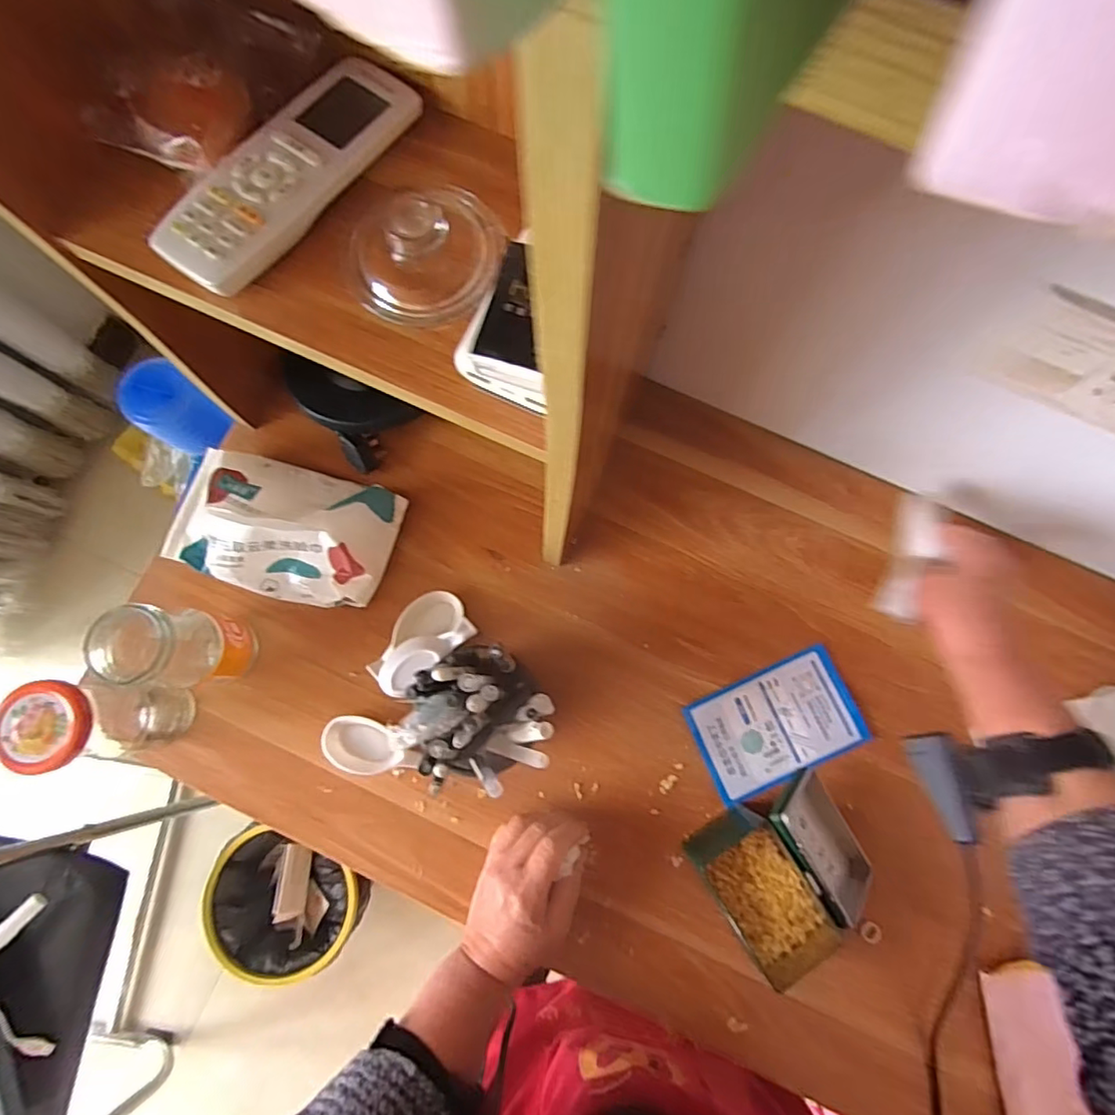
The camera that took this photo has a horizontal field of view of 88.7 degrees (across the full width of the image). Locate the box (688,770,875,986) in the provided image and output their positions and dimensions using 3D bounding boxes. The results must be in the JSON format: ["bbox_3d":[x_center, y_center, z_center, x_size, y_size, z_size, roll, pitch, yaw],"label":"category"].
[{"bbox_3d":[0.179,0.242,0.438,0.115,0.062,0.107,-31,81,-7],"label":"box"}]

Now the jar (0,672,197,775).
[{"bbox_3d":[-0.329,0.118,0.422,0.056,0.130,0.057,-12,79,-3],"label":"jar"}]

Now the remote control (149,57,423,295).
[{"bbox_3d":[-0.139,-0.203,0.300,0.042,0.024,0.154,39,81,5],"label":"remote control"}]

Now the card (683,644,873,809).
[{"bbox_3d":[0.187,0.141,0.486,0.136,0.007,0.087,-23,80,-5],"label":"card"}]

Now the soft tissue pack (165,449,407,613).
[{"bbox_3d":[-0.233,-0.025,0.486,0.182,0.061,0.111,15,79,2],"label":"soft tissue pack"}]

